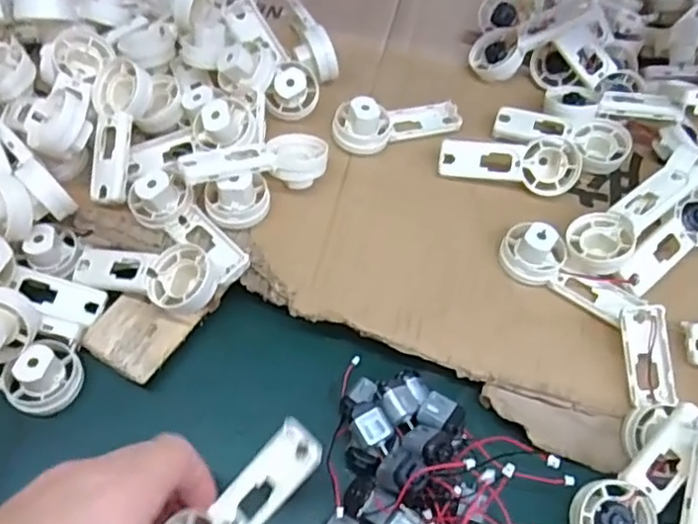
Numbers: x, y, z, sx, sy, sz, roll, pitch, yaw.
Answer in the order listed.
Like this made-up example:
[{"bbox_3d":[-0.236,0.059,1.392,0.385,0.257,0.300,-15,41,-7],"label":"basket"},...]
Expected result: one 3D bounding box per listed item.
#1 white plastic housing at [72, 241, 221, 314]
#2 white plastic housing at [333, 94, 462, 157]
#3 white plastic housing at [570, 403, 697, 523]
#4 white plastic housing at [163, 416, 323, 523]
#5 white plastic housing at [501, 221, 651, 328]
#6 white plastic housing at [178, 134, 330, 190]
[{"bbox_3d":[-0.119,0.001,0.372,0.089,0.017,0.039,20,58,8],"label":"white plastic housing"},{"bbox_3d":[0.036,-0.100,0.444,0.092,0.029,0.032,-13,59,-22],"label":"white plastic housing"},{"bbox_3d":[0.151,0.110,0.323,0.040,0.014,0.090,37,82,21],"label":"white plastic housing"},{"bbox_3d":[-0.049,0.113,0.298,0.032,0.023,0.085,39,64,21],"label":"white plastic housing"},{"bbox_3d":[0.134,0.005,0.386,0.085,0.023,0.032,33,60,15],"label":"white plastic housing"},{"bbox_3d":[-0.059,-0.061,0.398,0.093,0.021,0.034,-9,58,-27],"label":"white plastic housing"}]

